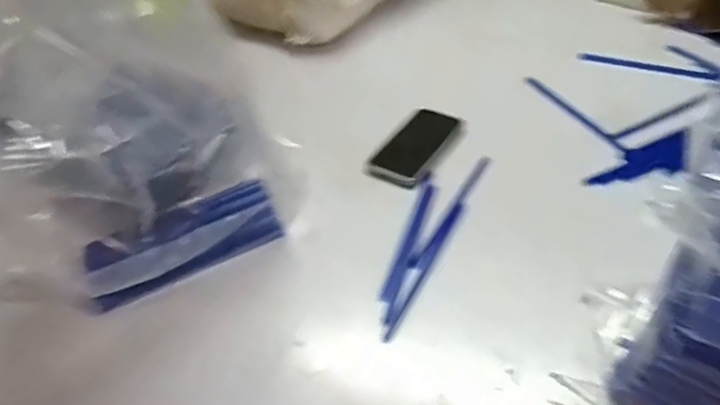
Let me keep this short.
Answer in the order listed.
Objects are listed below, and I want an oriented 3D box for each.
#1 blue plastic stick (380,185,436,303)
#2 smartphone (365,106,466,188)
[{"bbox_3d":[0.059,0.042,0.665,0.016,0.010,0.187,12,43,16],"label":"blue plastic stick"},{"bbox_3d":[0.081,-0.082,0.788,0.071,0.013,0.169,22,46,26],"label":"smartphone"}]

